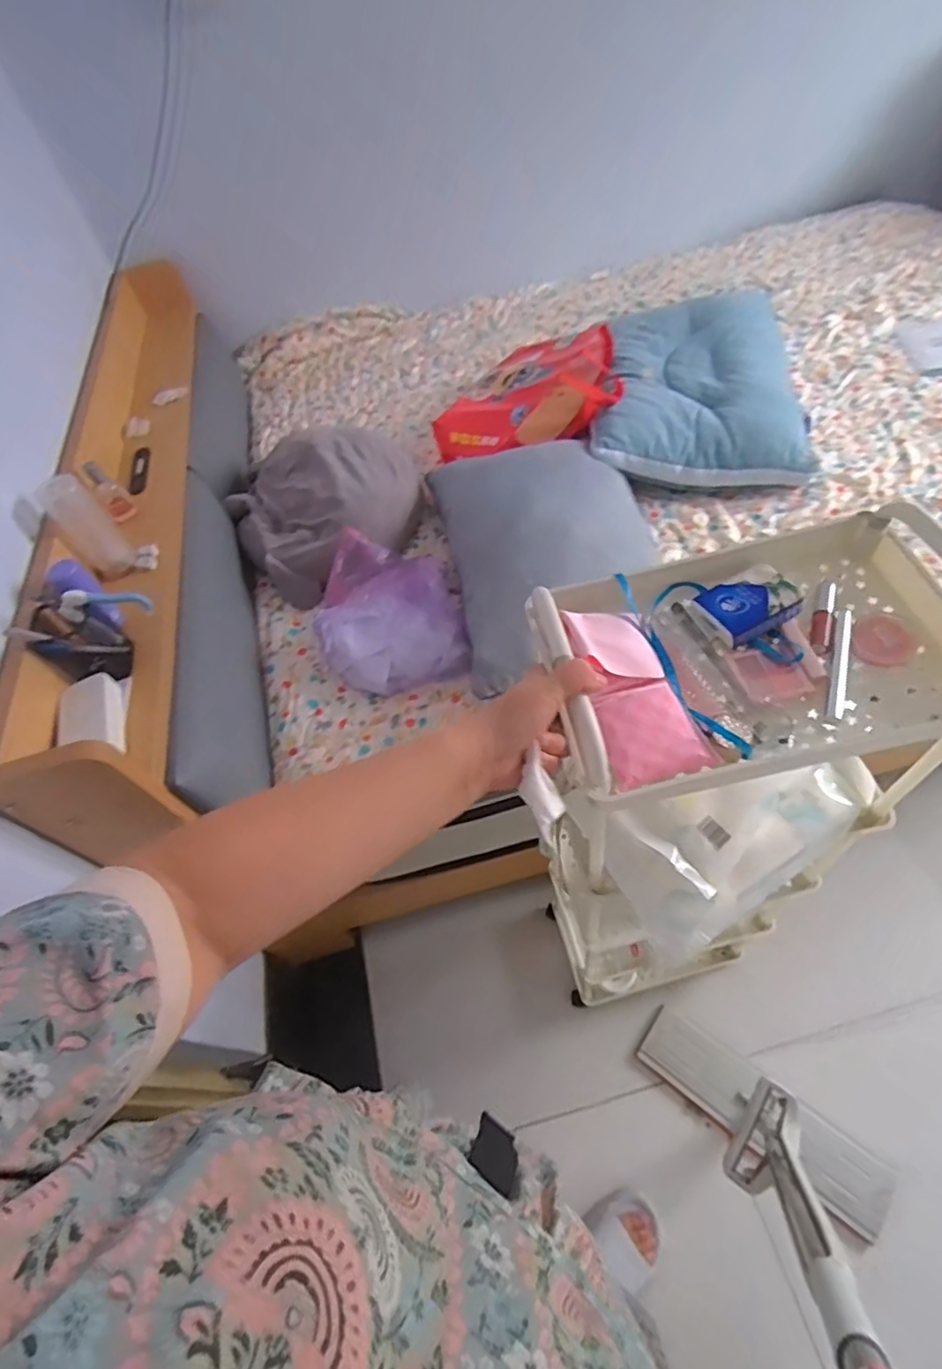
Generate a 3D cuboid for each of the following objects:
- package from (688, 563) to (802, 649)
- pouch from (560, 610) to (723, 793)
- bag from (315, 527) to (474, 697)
[{"bbox_3d":[0.242,-0.070,0.537,0.075,0.022,0.058,-30,53,-3],"label":"package"},{"bbox_3d":[0.129,-0.001,0.488,0.080,0.041,0.154,-15,53,-8],"label":"pouch"},{"bbox_3d":[-0.155,-0.126,1.090,0.232,0.105,0.308,-17,53,-9],"label":"bag"}]

